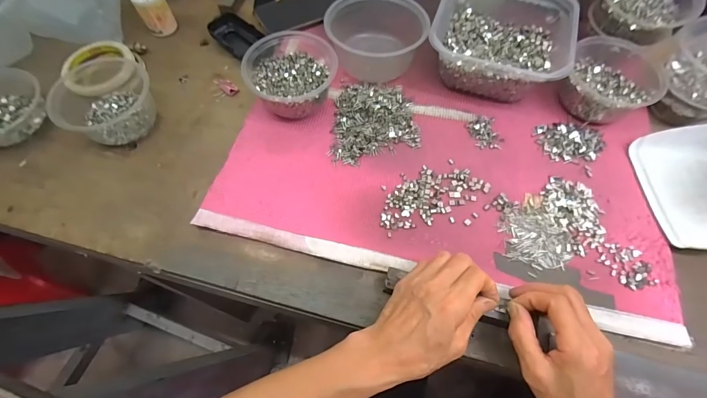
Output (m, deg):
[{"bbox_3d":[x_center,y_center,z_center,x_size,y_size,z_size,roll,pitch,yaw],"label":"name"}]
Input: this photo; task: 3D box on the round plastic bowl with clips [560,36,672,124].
[{"bbox_3d":[0.337,-0.157,0.452,0.113,0.041,0.132,41,70,18],"label":"round plastic bowl with clips"}]

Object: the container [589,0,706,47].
[{"bbox_3d":[0.395,-0.262,0.465,0.118,0.047,0.113,-30,67,-15],"label":"container"}]

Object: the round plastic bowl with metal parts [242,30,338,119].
[{"bbox_3d":[-0.086,-0.170,0.458,0.114,0.059,0.136,-21,65,-10],"label":"round plastic bowl with metal parts"}]

